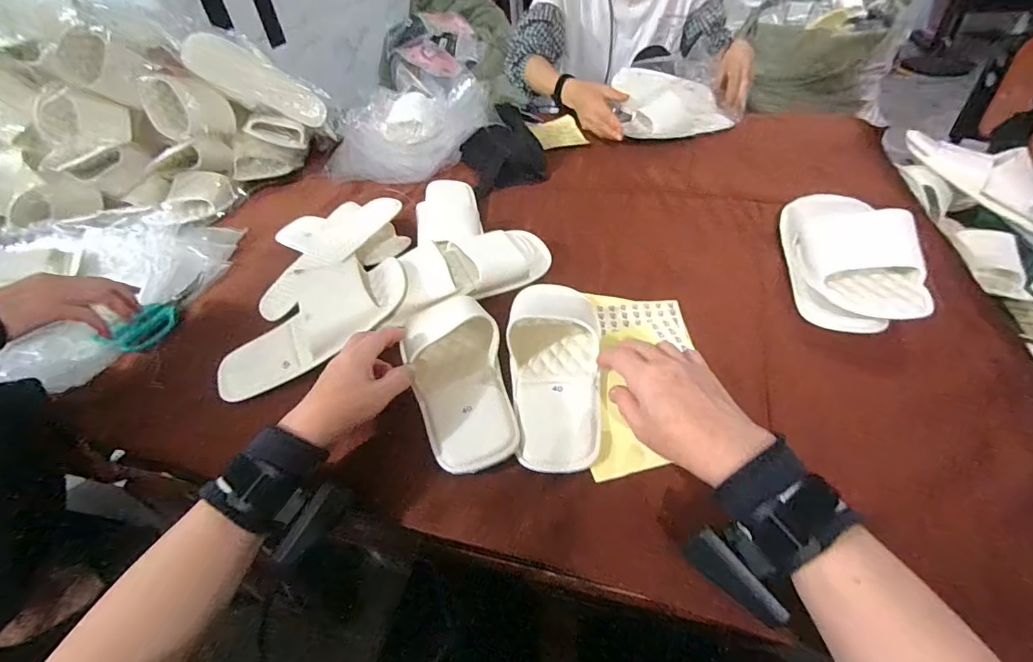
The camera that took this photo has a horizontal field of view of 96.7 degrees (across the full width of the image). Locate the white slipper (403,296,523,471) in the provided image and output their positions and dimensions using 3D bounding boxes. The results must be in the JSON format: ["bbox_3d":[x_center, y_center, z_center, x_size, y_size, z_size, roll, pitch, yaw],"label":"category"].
[{"bbox_3d":[-0.057,0.045,0.479,0.098,0.048,0.206,-12,50,-9],"label":"white slipper"}]

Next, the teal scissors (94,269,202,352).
[{"bbox_3d":[-0.485,-0.028,0.635,0.046,0.029,0.154,12,47,18],"label":"teal scissors"}]

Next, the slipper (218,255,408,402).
[{"bbox_3d":[-0.239,-0.001,0.522,0.248,0.046,0.110,-37,50,-6],"label":"slipper"}]

